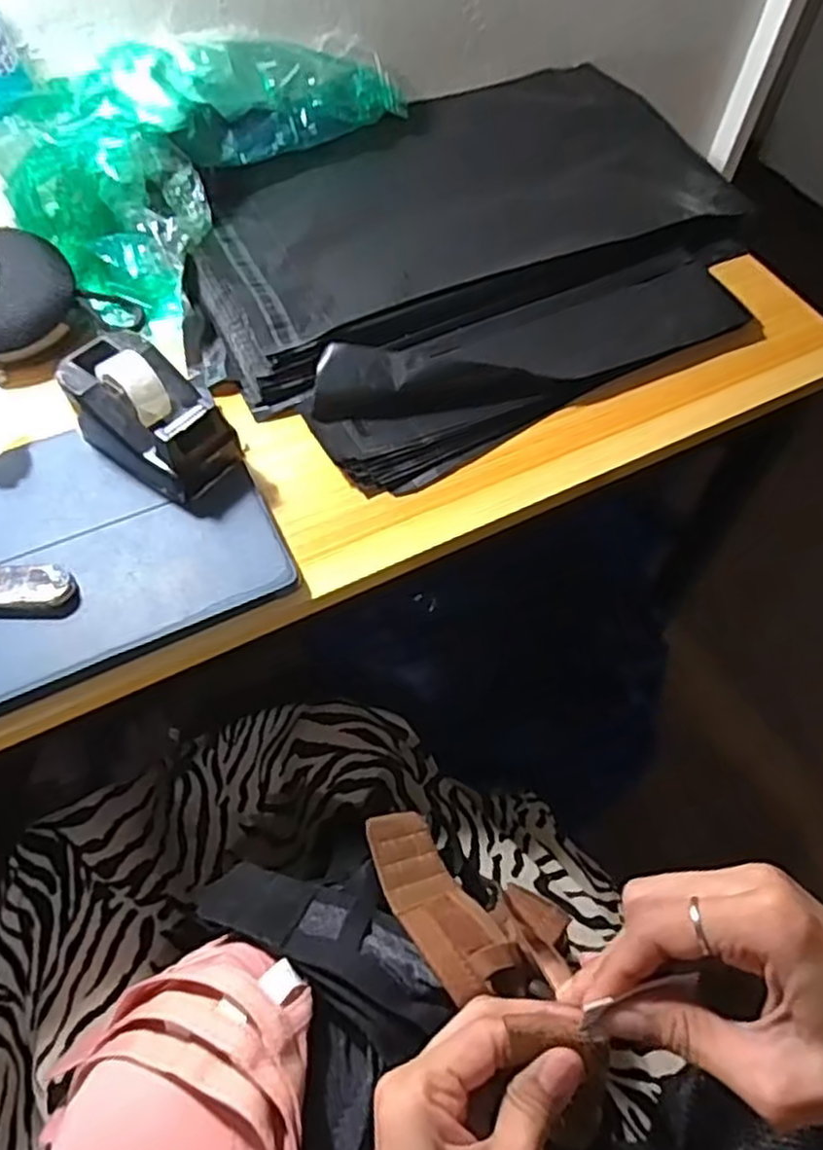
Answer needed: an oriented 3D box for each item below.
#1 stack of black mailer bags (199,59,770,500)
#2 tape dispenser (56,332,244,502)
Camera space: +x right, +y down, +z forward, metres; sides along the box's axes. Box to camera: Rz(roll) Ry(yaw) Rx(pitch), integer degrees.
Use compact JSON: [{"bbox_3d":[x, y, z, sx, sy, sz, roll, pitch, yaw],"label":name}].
[{"bbox_3d":[0.058,-0.247,0.536,0.444,0.034,0.305,-32,66,-19],"label":"stack of black mailer bags"},{"bbox_3d":[-0.150,-0.091,0.420,0.101,0.049,0.054,38,65,18],"label":"tape dispenser"}]

